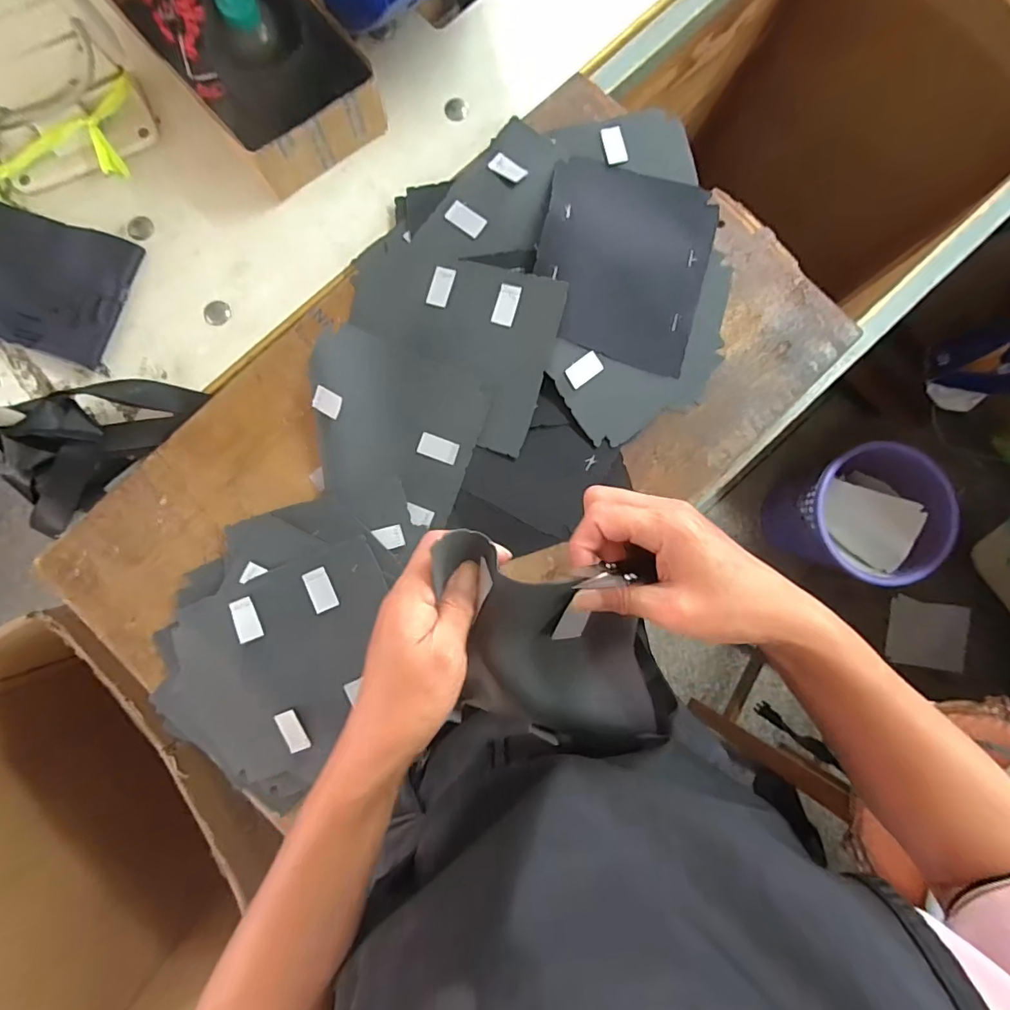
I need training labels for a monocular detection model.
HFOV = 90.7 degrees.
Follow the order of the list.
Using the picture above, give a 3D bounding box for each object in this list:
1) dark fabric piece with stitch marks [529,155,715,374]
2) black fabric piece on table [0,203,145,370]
[{"bbox_3d":[0.118,-0.239,0.485,0.169,0.042,0.199,12,87,0],"label":"dark fabric piece with stitch marks"},{"bbox_3d":[-0.452,-0.218,0.477,0.167,0.015,0.126,18,87,0],"label":"black fabric piece on table"}]

